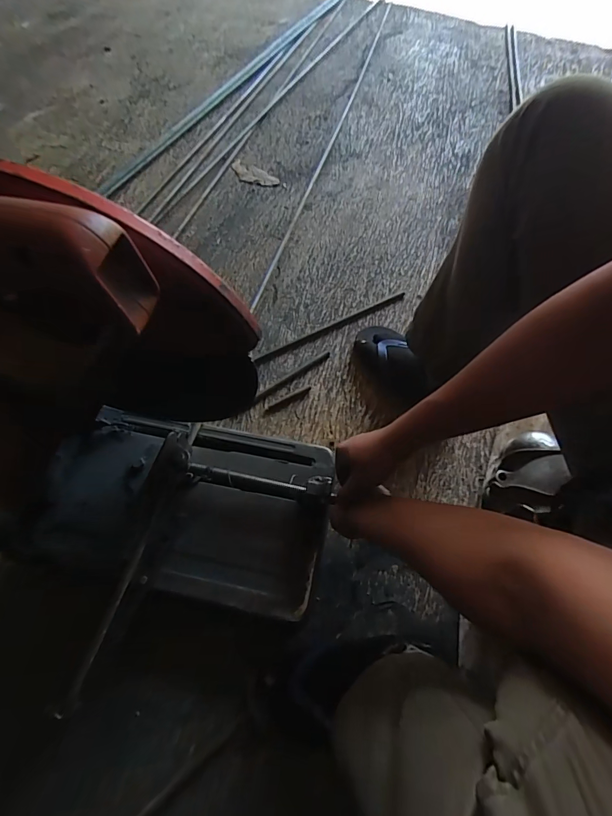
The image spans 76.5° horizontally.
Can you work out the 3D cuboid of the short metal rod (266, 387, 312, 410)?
[{"bbox_3d":[-0.034,-0.020,0.730,0.094,0.004,0.010,-25,64,-14],"label":"short metal rod"}]

